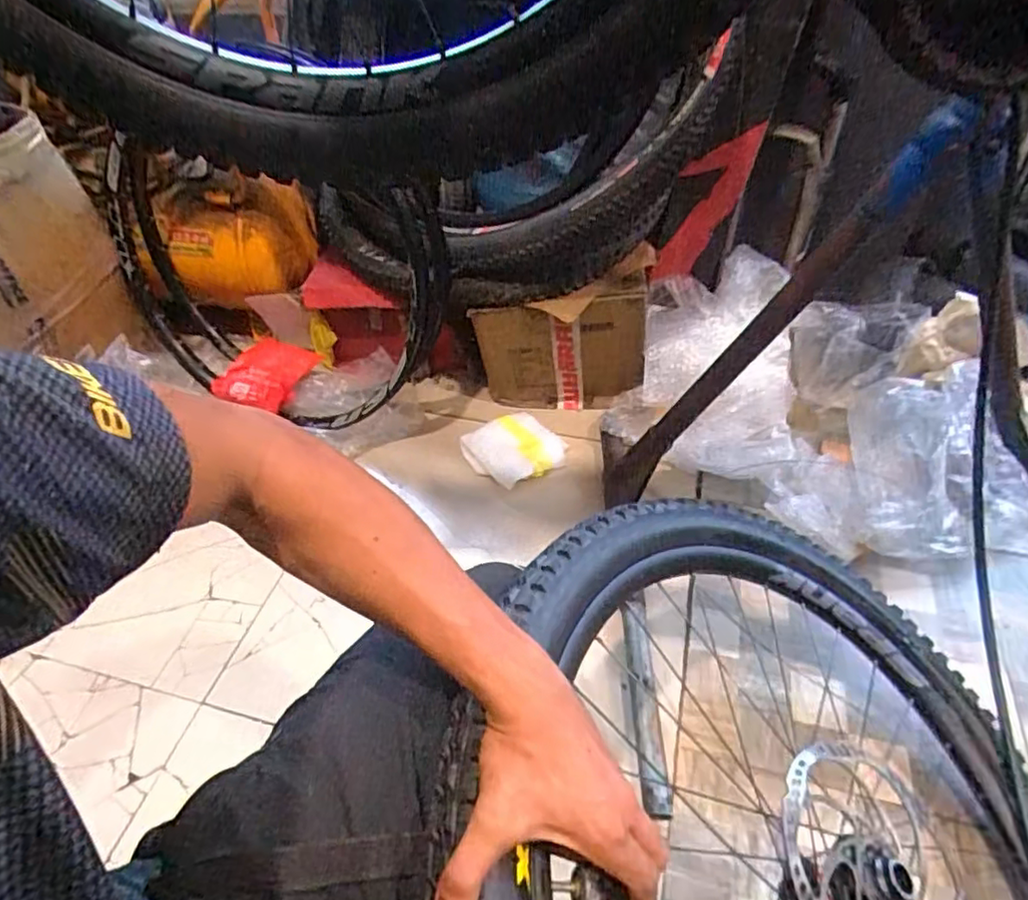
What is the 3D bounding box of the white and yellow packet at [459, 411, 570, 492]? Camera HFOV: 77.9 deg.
[{"bbox_3d":[0.005,-0.007,1.110,0.168,0.056,0.135,-22,49,-17],"label":"white and yellow packet"}]

